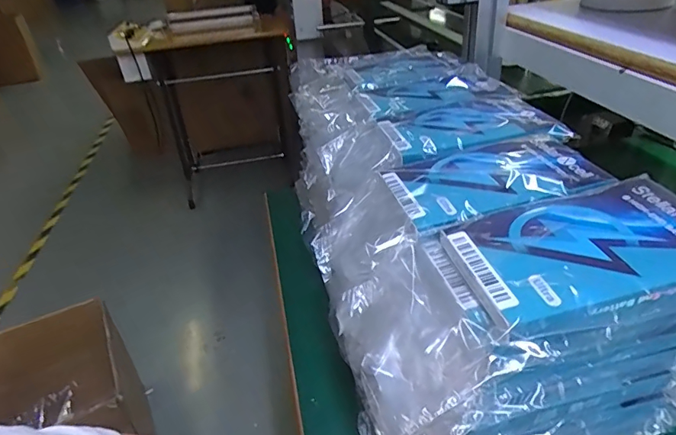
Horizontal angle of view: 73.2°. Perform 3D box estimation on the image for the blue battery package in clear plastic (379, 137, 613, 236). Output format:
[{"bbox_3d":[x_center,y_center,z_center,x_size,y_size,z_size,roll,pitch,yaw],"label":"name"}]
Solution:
[{"bbox_3d":[0.104,-0.027,0.303,0.133,0.009,0.079,-12,34,-9],"label":"blue battery package in clear plastic"}]

